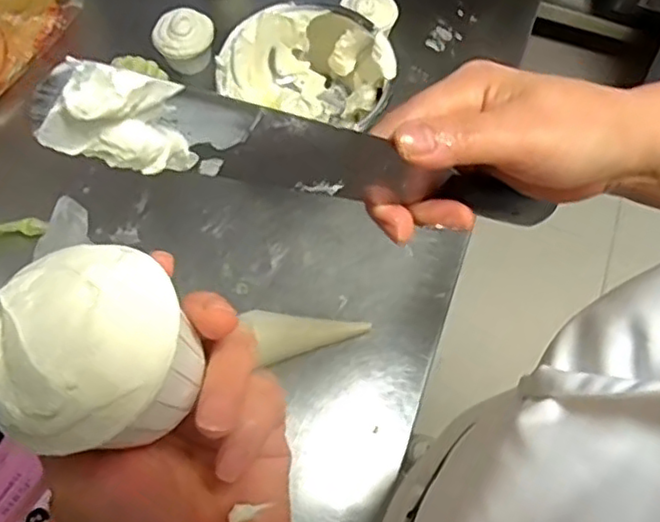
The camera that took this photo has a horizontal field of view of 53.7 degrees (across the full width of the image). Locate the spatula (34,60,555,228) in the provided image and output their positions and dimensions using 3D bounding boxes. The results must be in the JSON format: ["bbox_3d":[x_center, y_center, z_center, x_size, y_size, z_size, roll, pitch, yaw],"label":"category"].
[{"bbox_3d":[0.007,-0.037,0.258,0.032,0.247,0.016,-41,64,30],"label":"spatula"}]

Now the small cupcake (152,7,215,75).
[{"bbox_3d":[-0.164,-0.250,0.736,0.067,0.052,0.058,-11,66,-6],"label":"small cupcake"}]

